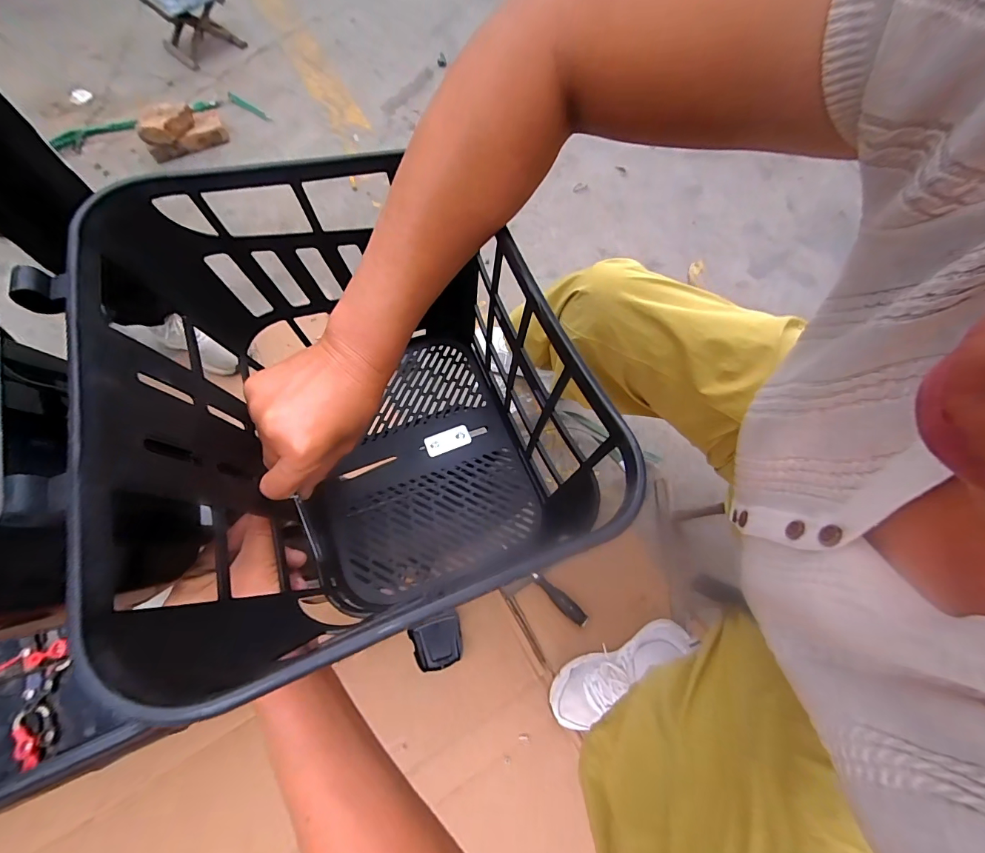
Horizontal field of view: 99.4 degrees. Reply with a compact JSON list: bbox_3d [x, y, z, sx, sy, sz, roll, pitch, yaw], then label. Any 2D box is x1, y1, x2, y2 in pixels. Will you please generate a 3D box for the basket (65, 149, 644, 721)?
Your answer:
[{"bbox_3d":[-0.091,-0.013,0.315,0.223,0.229,0.287,-22,68,-8],"label":"basket"}]

